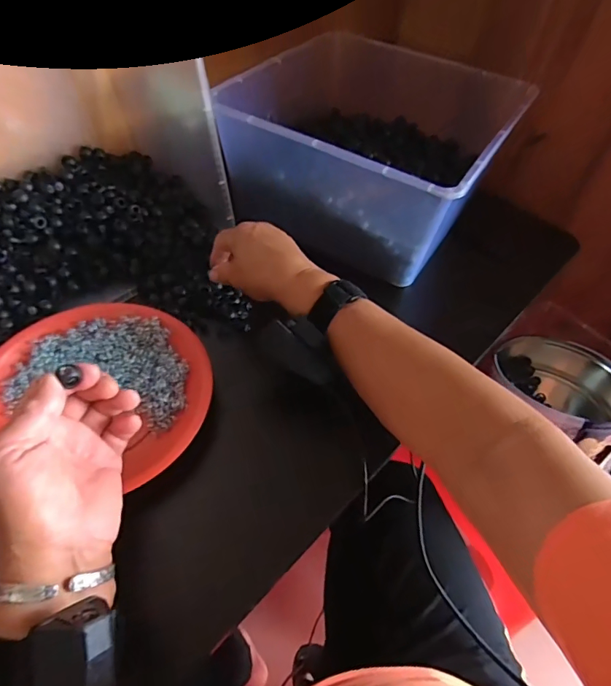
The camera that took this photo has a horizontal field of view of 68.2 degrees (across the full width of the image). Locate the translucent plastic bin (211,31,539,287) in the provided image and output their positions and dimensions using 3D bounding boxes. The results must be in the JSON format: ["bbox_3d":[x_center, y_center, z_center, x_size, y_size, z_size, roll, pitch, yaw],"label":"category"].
[{"bbox_3d":[0.081,-0.241,0.563,0.292,0.134,0.294,27,54,16],"label":"translucent plastic bin"}]

